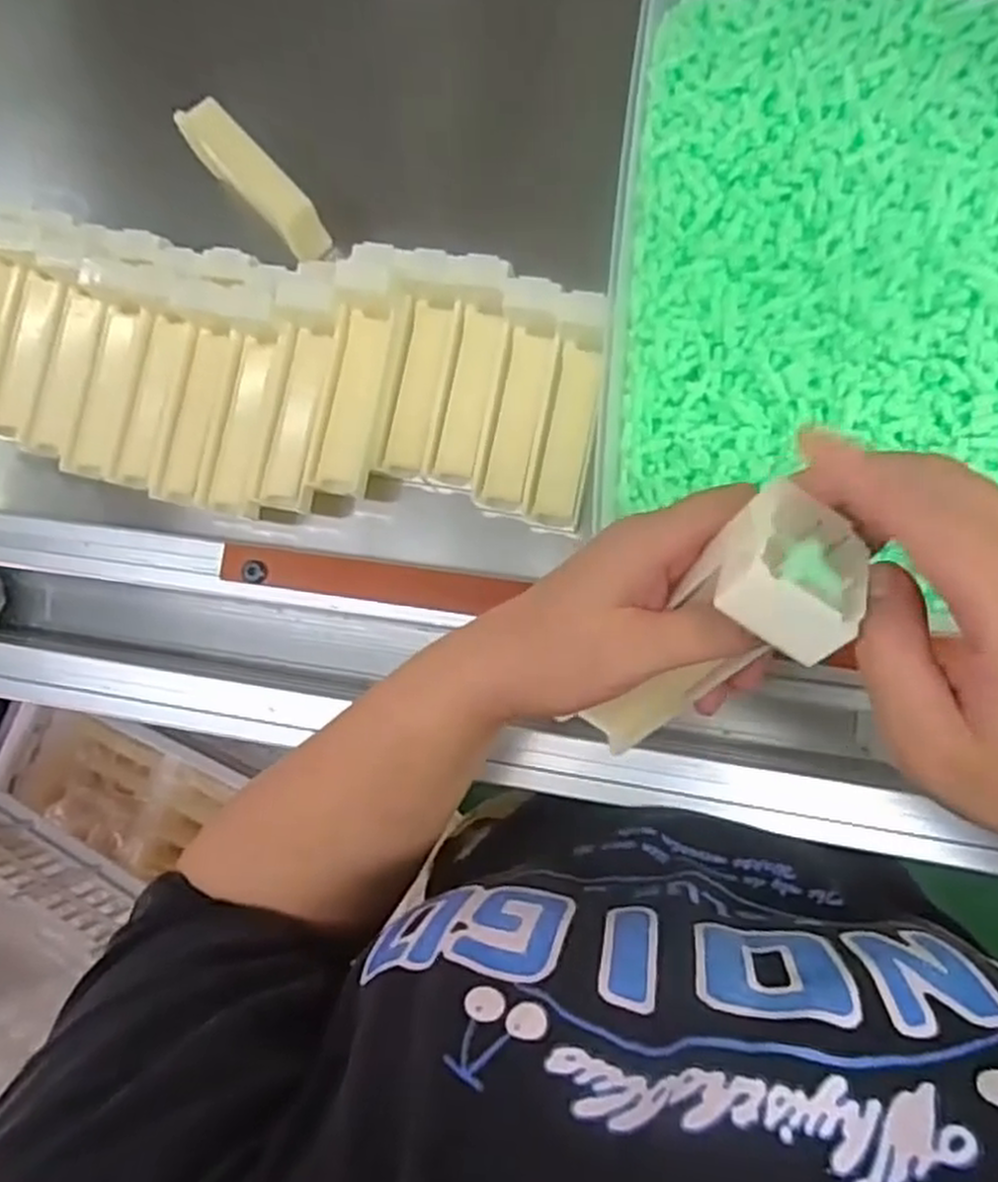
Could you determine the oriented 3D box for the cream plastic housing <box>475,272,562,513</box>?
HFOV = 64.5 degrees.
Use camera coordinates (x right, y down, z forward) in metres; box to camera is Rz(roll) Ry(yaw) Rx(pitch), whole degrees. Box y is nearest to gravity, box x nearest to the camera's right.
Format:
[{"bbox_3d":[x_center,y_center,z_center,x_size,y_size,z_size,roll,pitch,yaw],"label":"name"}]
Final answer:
[{"bbox_3d":[0.011,-0.124,0.505,0.035,0.029,0.141,10,87,8],"label":"cream plastic housing"}]

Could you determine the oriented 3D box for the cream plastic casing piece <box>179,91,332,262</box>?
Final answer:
[{"bbox_3d":[-0.166,-0.281,0.541,0.033,0.038,0.119,-45,96,2],"label":"cream plastic casing piece"}]

